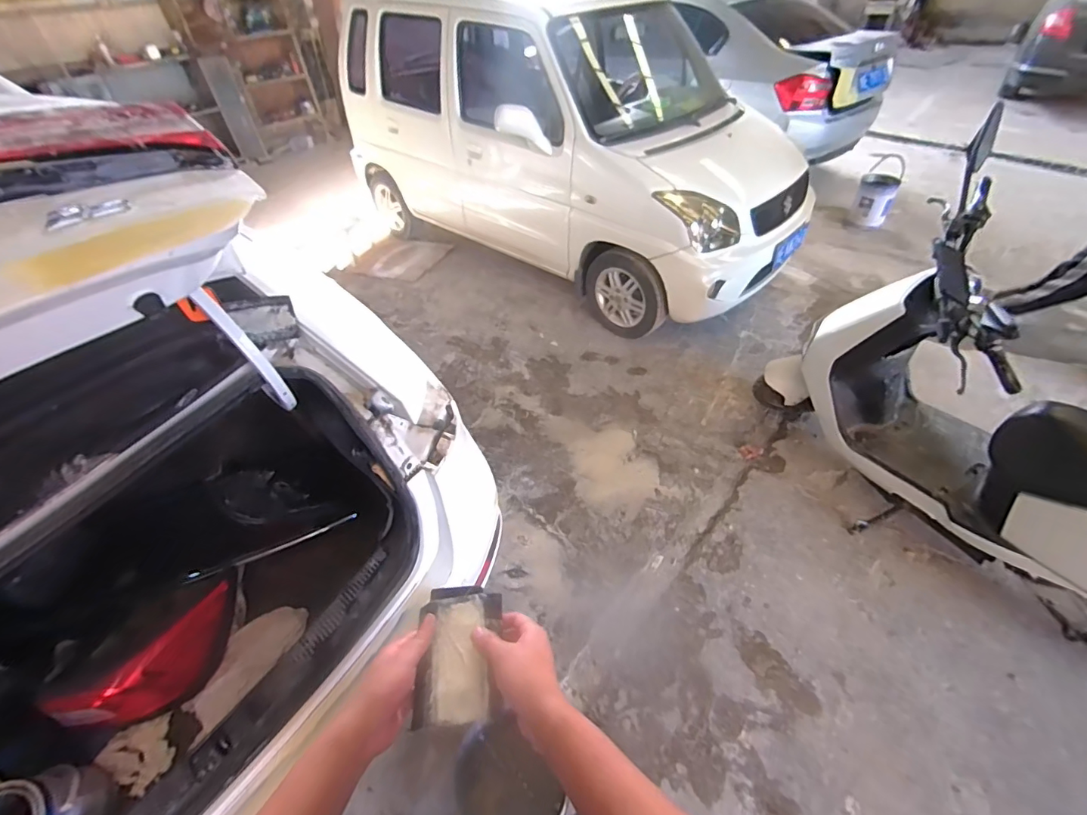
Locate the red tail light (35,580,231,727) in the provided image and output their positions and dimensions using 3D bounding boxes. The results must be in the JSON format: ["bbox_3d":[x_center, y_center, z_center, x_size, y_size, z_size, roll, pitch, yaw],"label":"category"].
[{"bbox_3d":[-0.819,0.550,1.017,0.101,0.160,0.334,27,52,28],"label":"red tail light"}]

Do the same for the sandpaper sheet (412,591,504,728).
[{"bbox_3d":[-0.102,0.295,0.577,0.098,0.021,0.158,-5,45,1],"label":"sandpaper sheet"}]

